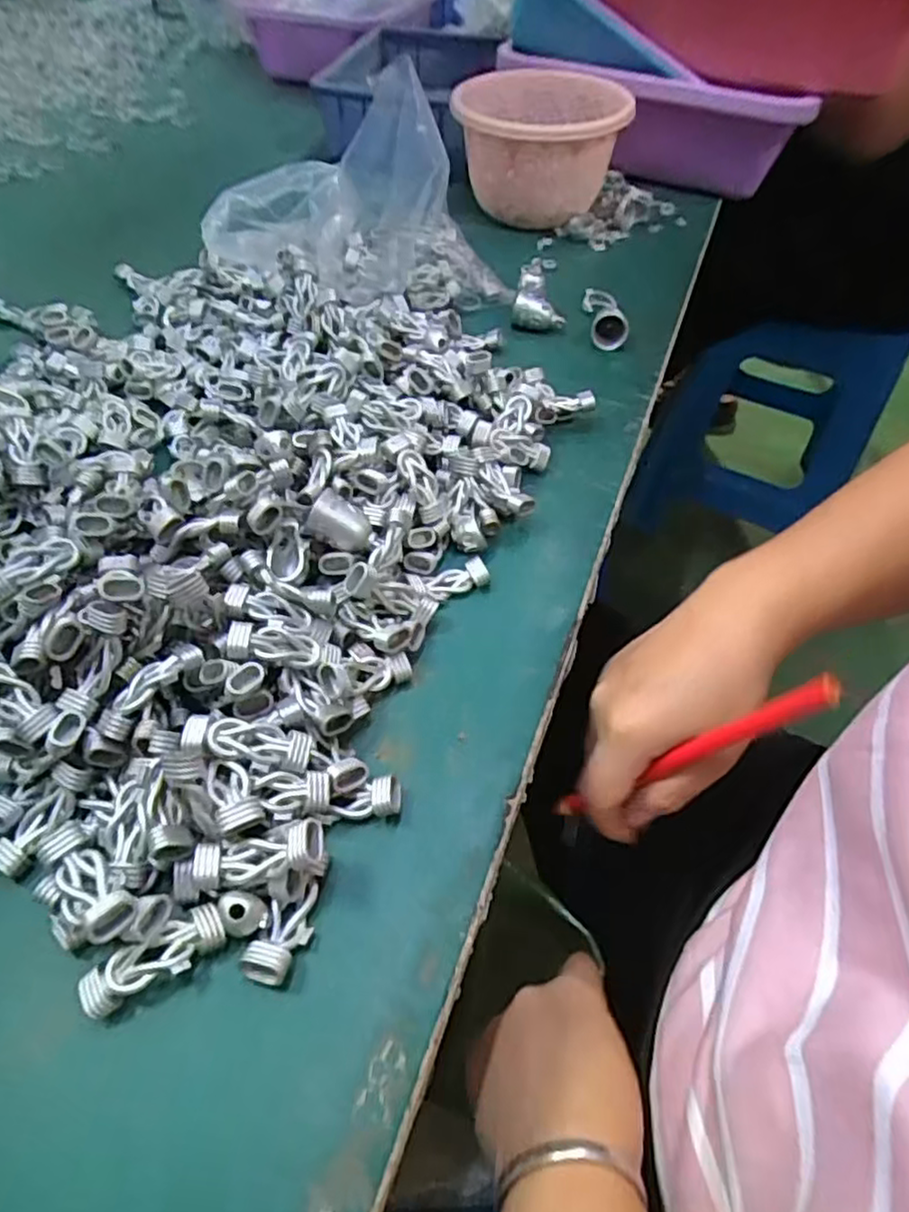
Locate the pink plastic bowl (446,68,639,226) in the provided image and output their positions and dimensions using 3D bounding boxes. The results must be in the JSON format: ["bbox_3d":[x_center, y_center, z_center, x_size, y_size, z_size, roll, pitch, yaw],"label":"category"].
[{"bbox_3d":[0.074,-0.394,0.604,0.139,0.082,0.143,7,50,4],"label":"pink plastic bowl"}]

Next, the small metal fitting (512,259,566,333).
[{"bbox_3d":[0.063,-0.224,0.506,0.038,0.033,0.039,6,50,4],"label":"small metal fitting"}]

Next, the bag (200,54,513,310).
[{"bbox_3d":[-0.070,-0.285,0.499,0.200,0.113,0.135,26,54,19],"label":"bag"}]

